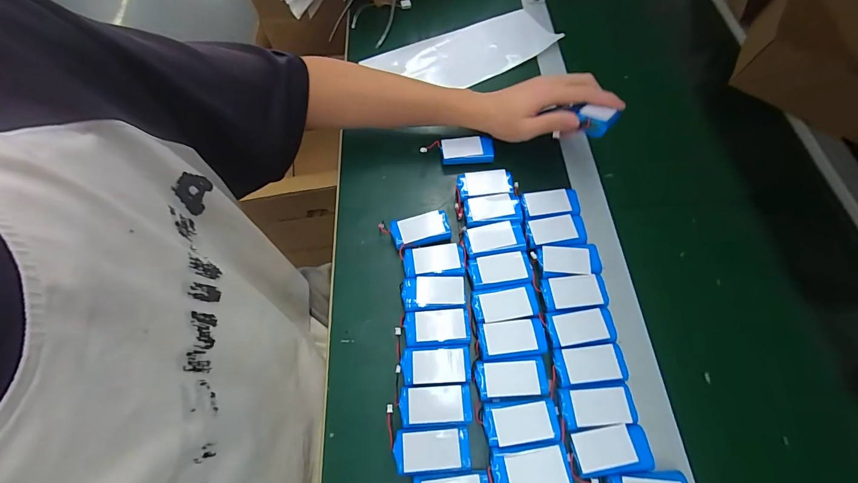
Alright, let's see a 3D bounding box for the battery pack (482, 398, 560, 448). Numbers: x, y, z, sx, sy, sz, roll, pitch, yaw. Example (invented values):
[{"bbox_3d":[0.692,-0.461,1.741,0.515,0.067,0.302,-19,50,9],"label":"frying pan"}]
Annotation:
[{"bbox_3d":[0.086,0.168,0.338,0.069,0.006,0.036,-5,64,-3],"label":"battery pack"}]

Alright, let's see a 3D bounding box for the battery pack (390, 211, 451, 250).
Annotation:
[{"bbox_3d":[-0.009,-0.012,0.429,0.067,0.013,0.039,-15,66,-4],"label":"battery pack"}]

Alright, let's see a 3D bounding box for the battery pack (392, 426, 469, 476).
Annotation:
[{"bbox_3d":[0.002,0.191,0.333,0.068,0.014,0.035,-3,64,-1],"label":"battery pack"}]

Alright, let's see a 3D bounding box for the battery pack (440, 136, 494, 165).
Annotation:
[{"bbox_3d":[0.051,-0.120,0.482,0.068,0.014,0.035,1,64,0],"label":"battery pack"}]

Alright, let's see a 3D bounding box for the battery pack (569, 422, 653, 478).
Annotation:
[{"bbox_3d":[0.164,0.188,0.327,0.069,0.011,0.038,-6,64,-3],"label":"battery pack"}]

